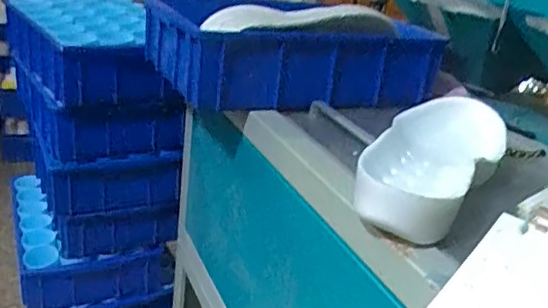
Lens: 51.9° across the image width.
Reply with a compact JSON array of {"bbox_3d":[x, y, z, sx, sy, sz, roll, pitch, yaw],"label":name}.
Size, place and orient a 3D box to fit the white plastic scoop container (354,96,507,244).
[{"bbox_3d":[0.164,0.007,0.579,0.103,0.062,0.267,19,25,24],"label":"white plastic scoop container"}]

